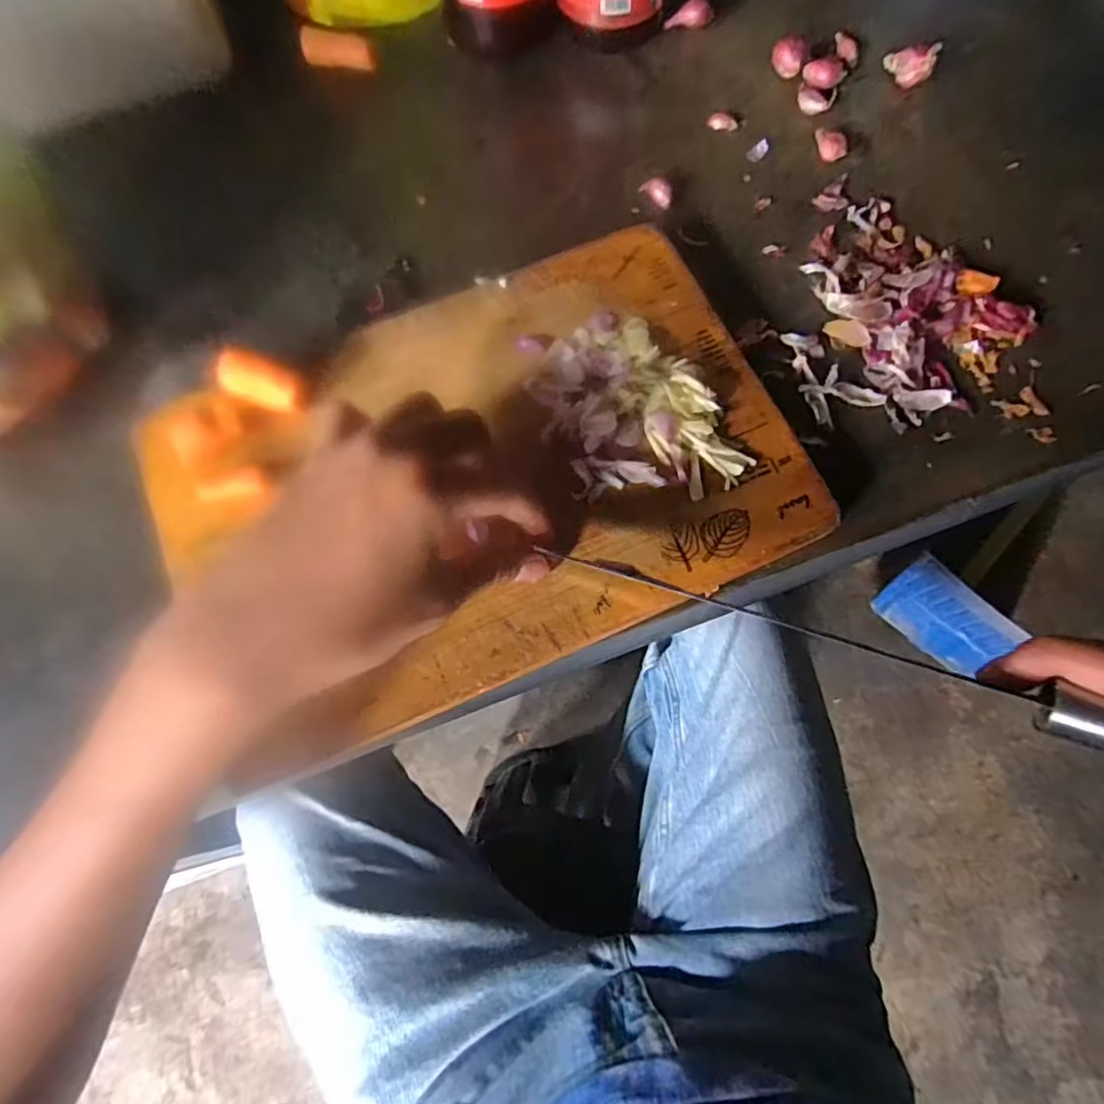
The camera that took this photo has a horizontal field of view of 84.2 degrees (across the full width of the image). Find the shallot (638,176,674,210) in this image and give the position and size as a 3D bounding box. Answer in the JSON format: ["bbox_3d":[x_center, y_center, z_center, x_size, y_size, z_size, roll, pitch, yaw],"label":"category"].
[{"bbox_3d":[0.063,-0.211,0.359,0.015,0.007,0.024,-36,75,-9],"label":"shallot"}]

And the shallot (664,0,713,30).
[{"bbox_3d":[0.090,-0.353,0.400,0.030,0.010,0.015,2,73,2],"label":"shallot"}]

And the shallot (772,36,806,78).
[{"bbox_3d":[0.145,-0.305,0.377,0.020,0.016,0.014,21,74,8],"label":"shallot"}]

